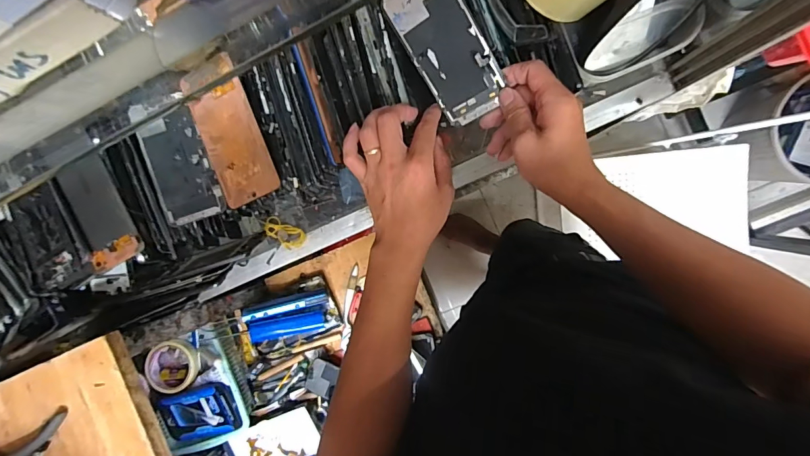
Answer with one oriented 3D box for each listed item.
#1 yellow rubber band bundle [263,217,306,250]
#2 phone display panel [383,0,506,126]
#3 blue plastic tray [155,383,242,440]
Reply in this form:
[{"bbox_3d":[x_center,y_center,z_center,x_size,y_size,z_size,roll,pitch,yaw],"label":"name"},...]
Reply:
[{"bbox_3d":[-0.160,0.009,0.552,0.056,0.015,0.032,31,98,6],"label":"yellow rubber band bundle"},{"bbox_3d":[0.042,-0.170,0.405,0.066,0.006,0.137,-23,115,27],"label":"phone display panel"},{"bbox_3d":[-0.380,0.344,0.777,0.157,0.020,0.095,-17,91,10],"label":"blue plastic tray"}]

